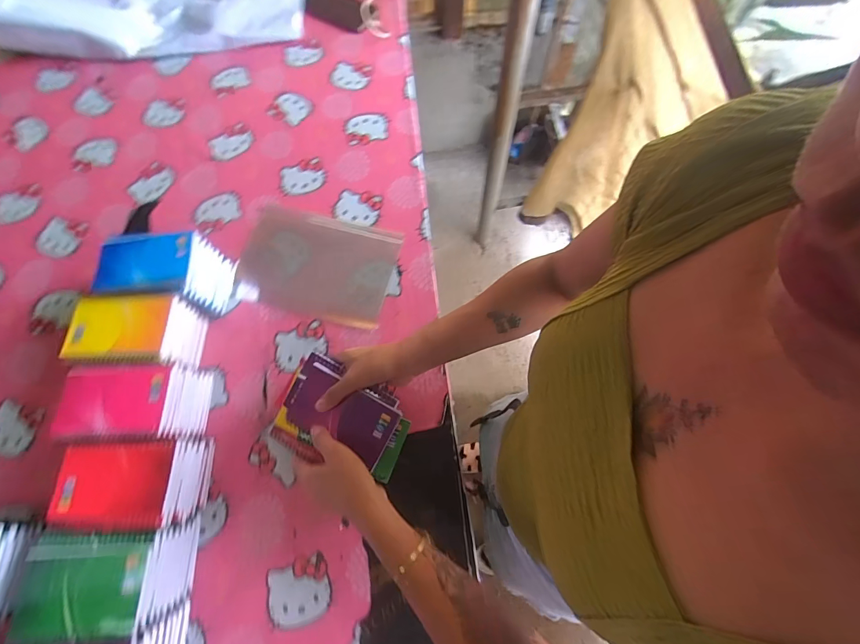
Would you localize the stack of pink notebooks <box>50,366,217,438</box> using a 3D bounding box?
[{"bbox_3d":[-0.378,0.109,0.520,0.147,0.101,0.094,-2,70,1],"label":"stack of pink notebooks"}]

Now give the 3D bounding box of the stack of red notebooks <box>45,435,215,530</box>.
[{"bbox_3d":[-0.360,0.196,0.489,0.130,0.095,0.101,-2,70,1],"label":"stack of red notebooks"}]

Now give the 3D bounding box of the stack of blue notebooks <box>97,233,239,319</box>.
[{"bbox_3d":[-0.378,-0.067,0.575,0.141,0.108,0.098,-1,70,2],"label":"stack of blue notebooks"}]

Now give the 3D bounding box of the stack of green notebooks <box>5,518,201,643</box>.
[{"bbox_3d":[-0.377,0.292,0.454,0.162,0.096,0.099,-2,70,1],"label":"stack of green notebooks"}]

